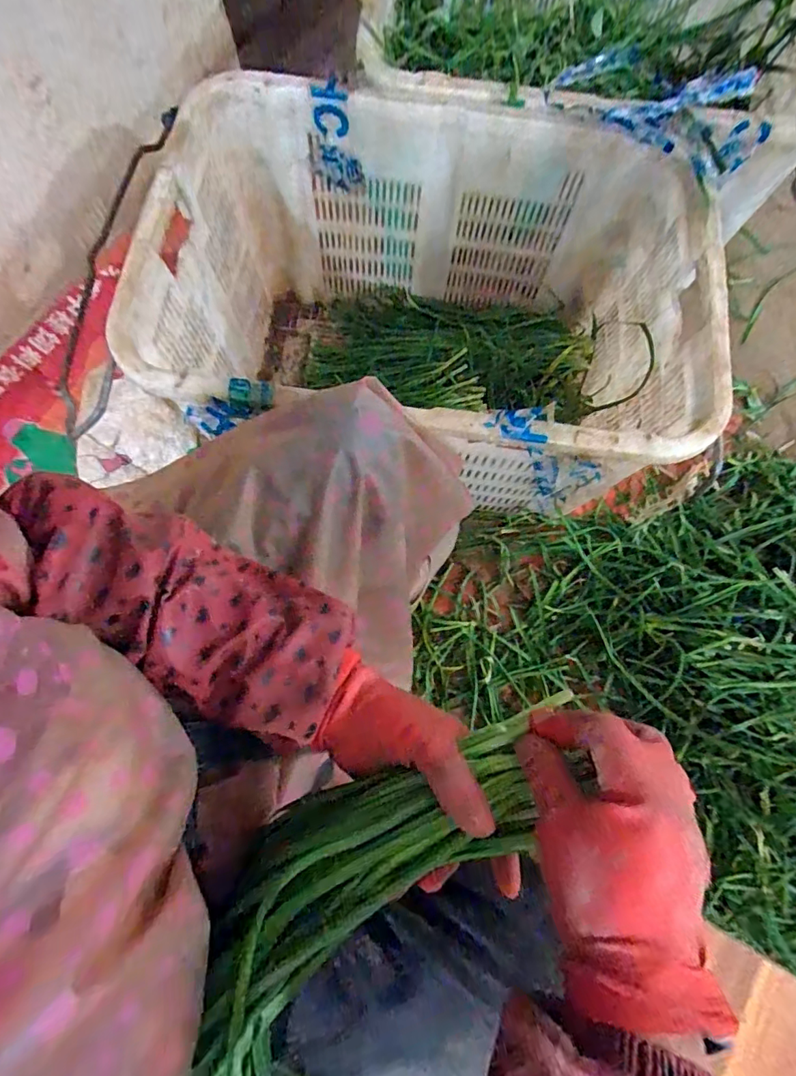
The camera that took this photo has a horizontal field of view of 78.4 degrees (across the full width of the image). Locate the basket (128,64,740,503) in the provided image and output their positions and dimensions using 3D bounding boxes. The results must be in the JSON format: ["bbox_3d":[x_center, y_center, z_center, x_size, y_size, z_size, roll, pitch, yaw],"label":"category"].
[{"bbox_3d":[0.040,-0.298,0.731,0.662,0.366,0.468,7,75,1],"label":"basket"}]

